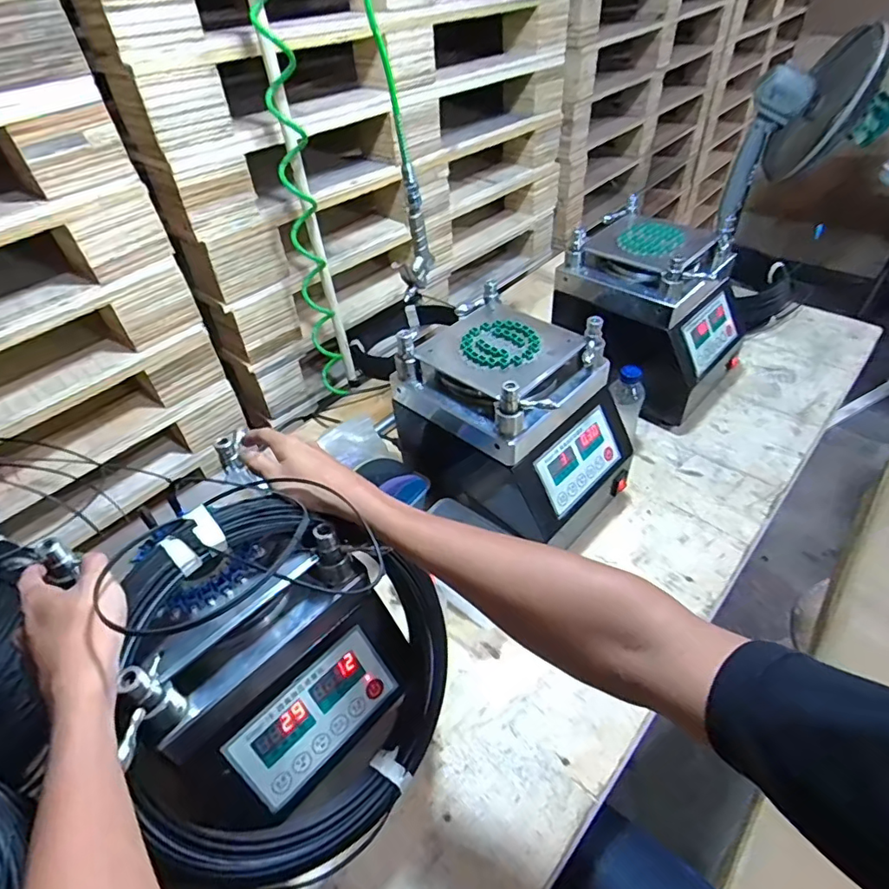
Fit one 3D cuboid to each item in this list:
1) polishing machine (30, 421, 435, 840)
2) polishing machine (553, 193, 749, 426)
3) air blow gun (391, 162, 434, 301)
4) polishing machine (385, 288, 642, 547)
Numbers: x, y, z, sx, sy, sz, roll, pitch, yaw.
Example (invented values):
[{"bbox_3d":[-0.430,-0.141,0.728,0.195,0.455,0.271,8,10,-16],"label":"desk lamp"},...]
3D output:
[{"bbox_3d":[-0.187,0.203,0.537,0.272,0.264,0.213,32,55,31],"label":"polishing machine"},{"bbox_3d":[0.373,-0.239,0.966,0.284,0.288,0.238,30,55,30],"label":"polishing machine"},{"bbox_3d":[-0.047,-0.294,0.756,0.032,0.174,0.070,10,47,14],"label":"air blow gun"},{"bbox_3d":[0.102,-0.029,0.768,0.227,0.261,0.278,-35,52,-27],"label":"polishing machine"}]

